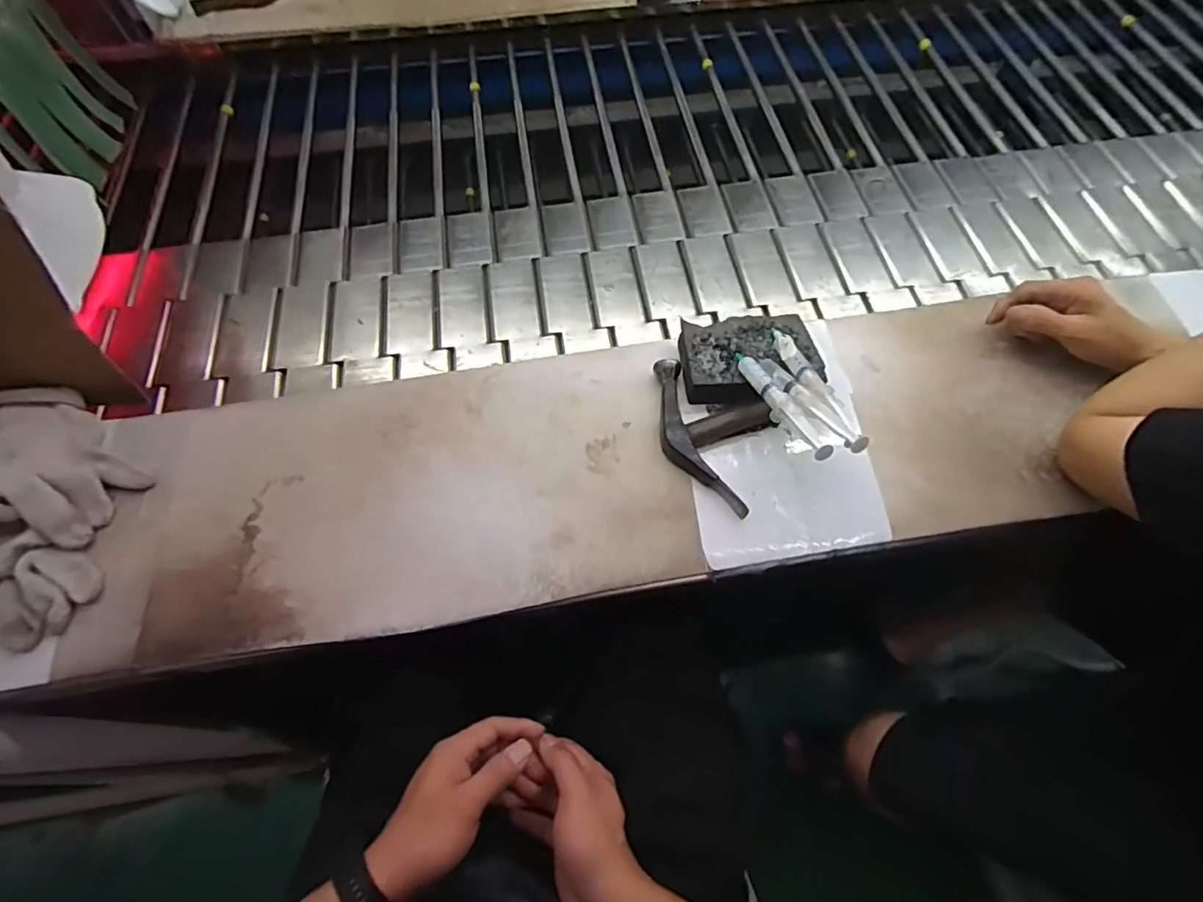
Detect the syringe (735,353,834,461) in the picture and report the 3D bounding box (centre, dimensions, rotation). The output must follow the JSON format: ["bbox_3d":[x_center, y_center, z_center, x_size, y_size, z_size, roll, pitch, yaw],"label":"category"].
[{"bbox_3d":[0.152,-0.047,0.496,0.023,0.020,0.152,-15,43,-8],"label":"syringe"}]

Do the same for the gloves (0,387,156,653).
[{"bbox_3d":[-0.494,0.041,0.497,0.145,0.049,0.247,-12,65,-6],"label":"gloves"}]

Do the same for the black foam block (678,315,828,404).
[{"bbox_3d":[0.148,-0.091,0.564,0.136,0.033,0.096,-3,64,-2],"label":"black foam block"}]

